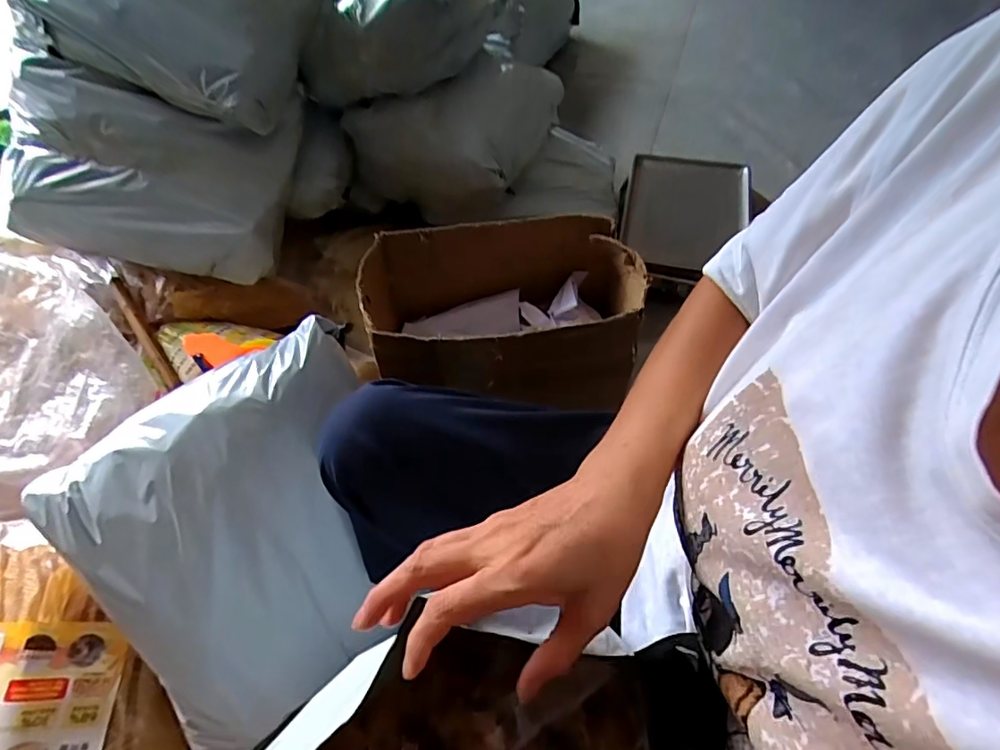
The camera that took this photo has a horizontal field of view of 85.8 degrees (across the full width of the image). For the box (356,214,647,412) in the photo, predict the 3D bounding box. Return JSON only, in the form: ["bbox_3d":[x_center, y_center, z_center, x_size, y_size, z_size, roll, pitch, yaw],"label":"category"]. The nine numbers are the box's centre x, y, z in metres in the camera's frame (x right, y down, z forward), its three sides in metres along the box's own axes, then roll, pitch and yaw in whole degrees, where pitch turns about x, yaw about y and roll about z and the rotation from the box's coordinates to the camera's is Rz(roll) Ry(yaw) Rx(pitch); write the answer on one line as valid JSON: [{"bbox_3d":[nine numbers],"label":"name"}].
[{"bbox_3d":[-0.003,-0.078,0.779,0.386,0.189,0.233,-4,55,0],"label":"box"}]

